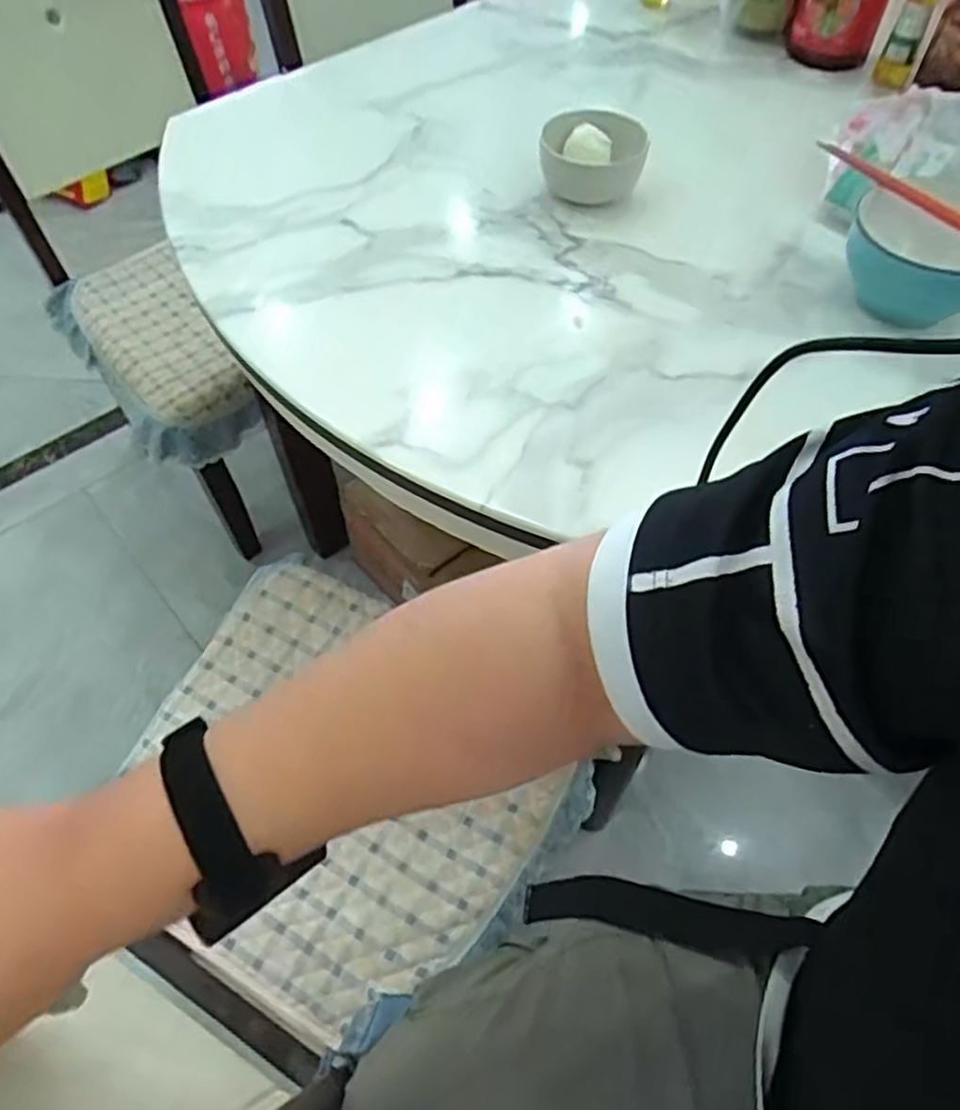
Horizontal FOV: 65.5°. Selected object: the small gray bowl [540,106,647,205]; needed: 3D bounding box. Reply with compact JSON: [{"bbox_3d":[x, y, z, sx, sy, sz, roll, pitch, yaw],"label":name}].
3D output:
[{"bbox_3d":[0.116,-0.412,0.769,0.105,0.055,0.093,10,57,7],"label":"small gray bowl"}]

